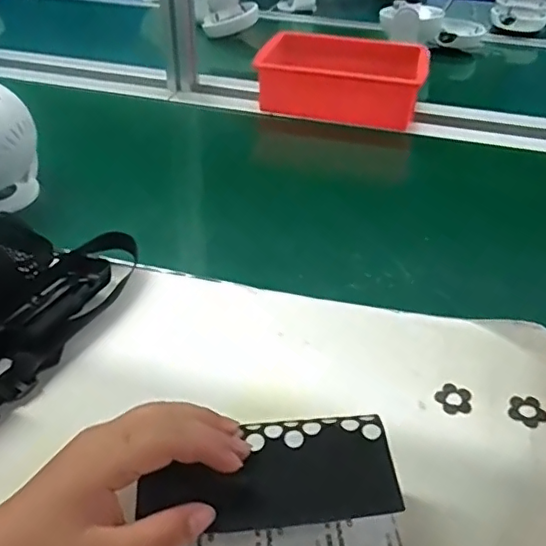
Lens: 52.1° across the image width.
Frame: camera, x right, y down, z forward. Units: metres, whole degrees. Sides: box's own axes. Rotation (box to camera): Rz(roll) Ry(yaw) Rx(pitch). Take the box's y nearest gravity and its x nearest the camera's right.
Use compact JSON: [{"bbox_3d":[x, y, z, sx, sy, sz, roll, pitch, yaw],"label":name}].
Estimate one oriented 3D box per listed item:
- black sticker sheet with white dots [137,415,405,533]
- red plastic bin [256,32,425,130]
[{"bbox_3d":[-0.002,0.104,0.296,0.129,0.007,0.056,-3,48,-5],"label":"black sticker sheet with white dots"},{"bbox_3d":[0.110,-0.307,0.874,0.243,0.068,0.181,10,39,10],"label":"red plastic bin"}]

